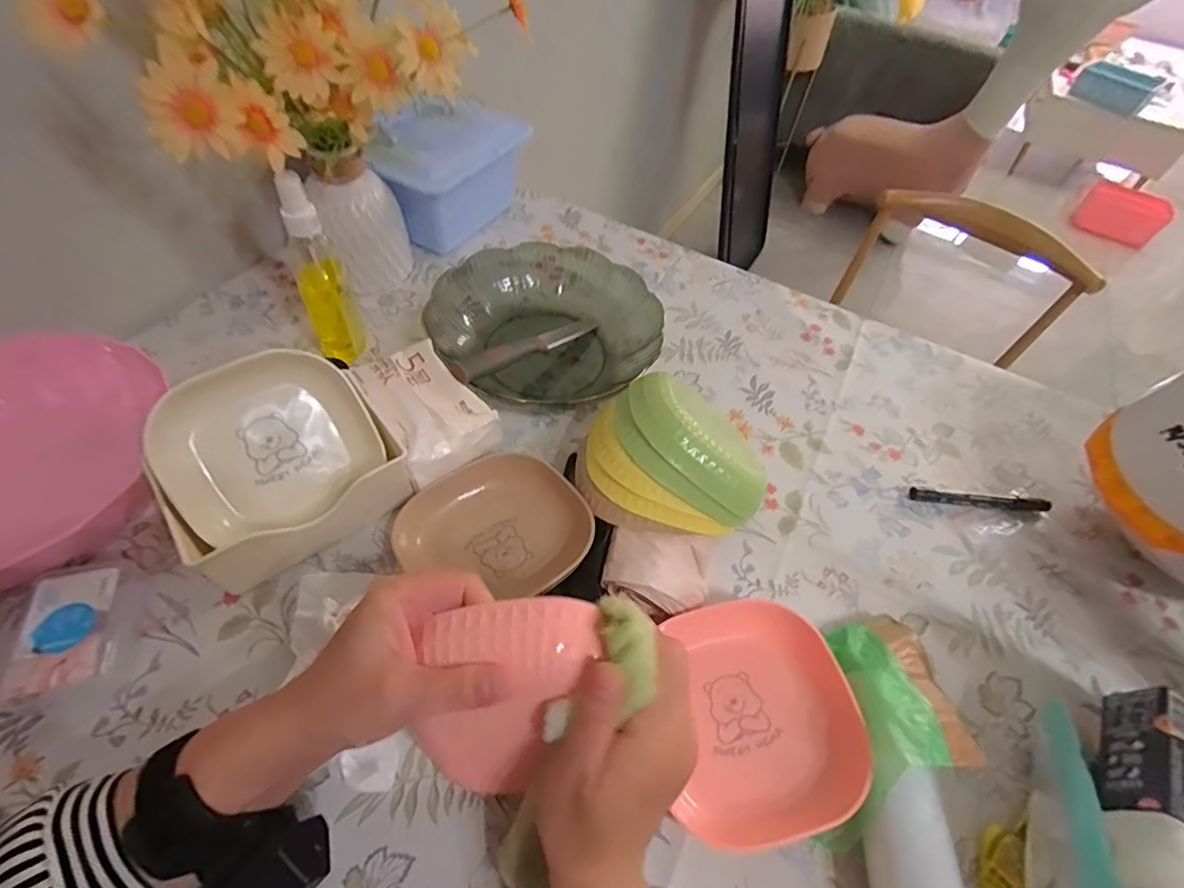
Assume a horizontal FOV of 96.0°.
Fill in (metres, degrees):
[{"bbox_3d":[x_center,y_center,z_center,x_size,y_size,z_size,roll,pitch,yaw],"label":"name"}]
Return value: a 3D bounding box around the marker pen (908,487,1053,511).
[{"bbox_3d":[0.376,0.055,0.515,0.135,0.014,0.012,7,53,-1],"label":"marker pen"}]

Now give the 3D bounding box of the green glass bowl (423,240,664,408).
[{"bbox_3d":[-0.050,-0.133,0.584,0.222,0.057,0.216,3,53,-4],"label":"green glass bowl"}]

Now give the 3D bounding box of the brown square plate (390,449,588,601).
[{"bbox_3d":[-0.078,0.066,0.433,0.135,0.031,0.129,-36,64,-28],"label":"brown square plate"}]

